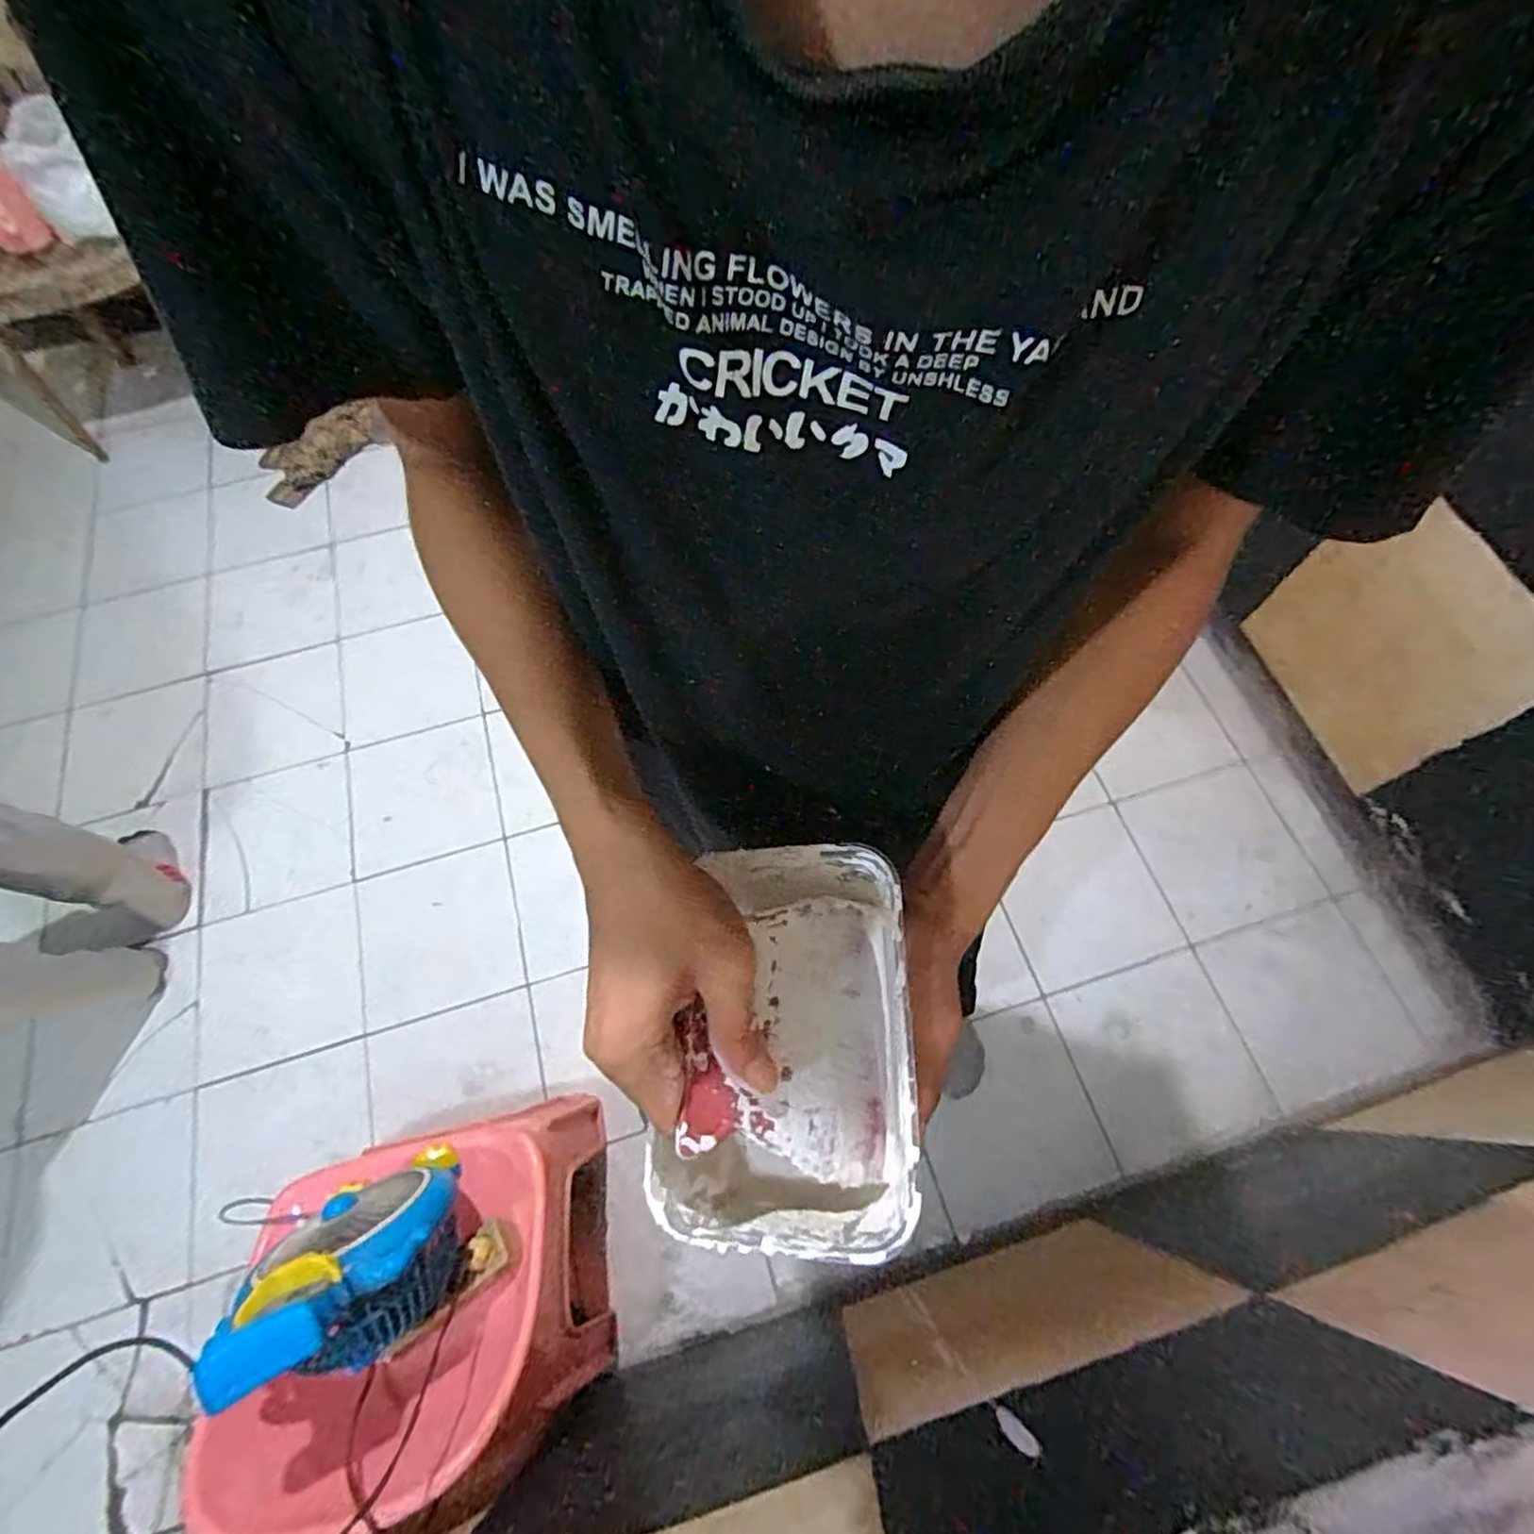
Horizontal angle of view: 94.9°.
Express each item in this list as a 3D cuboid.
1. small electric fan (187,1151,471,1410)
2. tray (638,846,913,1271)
[{"bbox_3d":[-0.464,0.548,0.766,0.179,0.283,0.181,-22,67,-8],"label":"small electric fan"},{"bbox_3d":[0.013,0.119,0.326,0.109,0.059,0.171,4,64,-1],"label":"tray"}]

